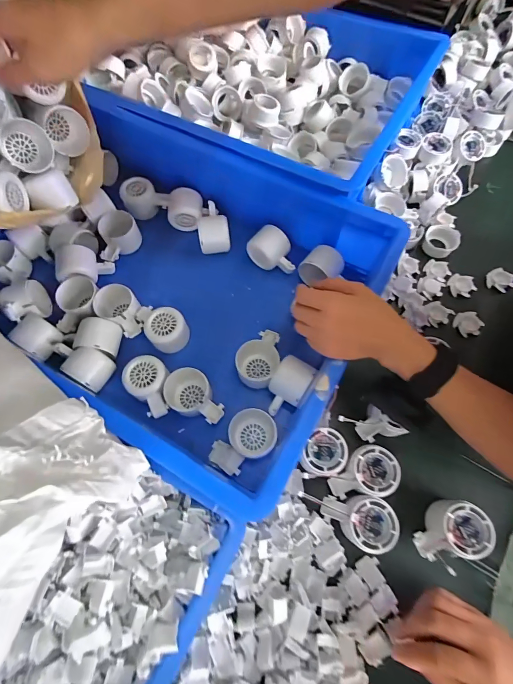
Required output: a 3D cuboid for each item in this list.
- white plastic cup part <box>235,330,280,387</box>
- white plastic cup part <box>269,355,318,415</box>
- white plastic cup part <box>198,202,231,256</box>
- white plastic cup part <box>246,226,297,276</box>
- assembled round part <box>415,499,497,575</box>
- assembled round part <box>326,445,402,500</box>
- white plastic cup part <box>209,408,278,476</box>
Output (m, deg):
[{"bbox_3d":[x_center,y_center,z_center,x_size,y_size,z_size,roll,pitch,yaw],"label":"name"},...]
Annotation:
[{"bbox_3d":[0.006,0.024,0.487,0.056,0.049,0.087,27,70,10],"label":"white plastic cup part"},{"bbox_3d":[0.042,0.062,0.459,0.048,0.054,0.079,30,71,11],"label":"white plastic cup part"},{"bbox_3d":[-0.071,-0.186,0.567,0.053,0.052,0.068,-12,69,-5],"label":"white plastic cup part"},{"bbox_3d":[0.030,-0.147,0.550,0.080,0.053,0.048,29,71,10],"label":"white plastic cup part"},{"bbox_3d":[0.232,0.231,0.404,0.080,0.055,0.055,-41,74,-15],"label":"assembled round part"},{"bbox_3d":[0.135,0.165,0.431,0.083,0.047,0.059,-5,68,-3],"label":"assembled round part"},{"bbox_3d":[-0.015,0.130,0.441,0.063,0.047,0.087,34,72,12],"label":"white plastic cup part"}]

